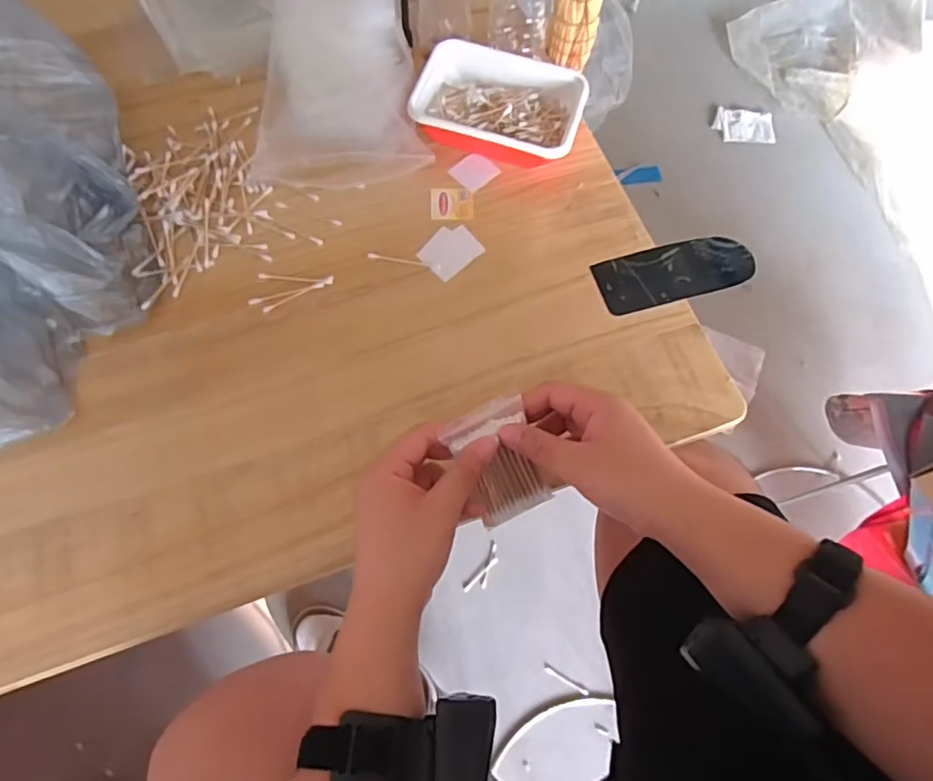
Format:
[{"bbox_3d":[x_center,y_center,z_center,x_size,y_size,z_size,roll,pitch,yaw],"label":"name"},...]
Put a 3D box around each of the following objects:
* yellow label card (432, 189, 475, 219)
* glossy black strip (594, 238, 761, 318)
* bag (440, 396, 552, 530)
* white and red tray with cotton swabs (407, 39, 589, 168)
[{"bbox_3d":[-0.014,-0.188,0.598,0.042,0.004,0.036,0,74,-6],"label":"yellow label card"},{"bbox_3d":[0.202,-0.114,0.571,0.157,0.006,0.059,-14,69,-6],"label":"glossy black strip"},{"bbox_3d":[0.024,0.052,0.428,0.056,0.009,0.084,-25,99,-12],"label":"bag"},{"bbox_3d":[0.035,-0.291,0.615,0.167,0.045,0.115,16,69,6],"label":"white and red tray with cotton swabs"}]

